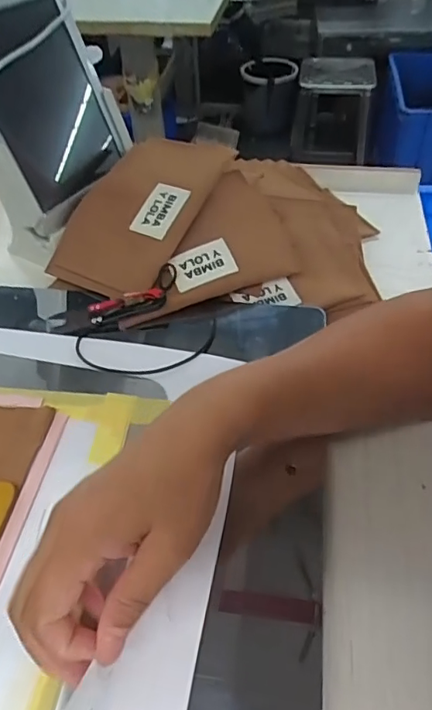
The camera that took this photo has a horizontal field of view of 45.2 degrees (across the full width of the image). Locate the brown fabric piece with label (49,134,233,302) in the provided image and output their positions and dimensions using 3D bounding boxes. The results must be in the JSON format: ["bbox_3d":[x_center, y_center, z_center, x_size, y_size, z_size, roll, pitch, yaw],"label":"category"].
[{"bbox_3d":[-0.079,-0.149,0.525,0.121,0.022,0.190,19,72,13],"label":"brown fabric piece with label"}]

